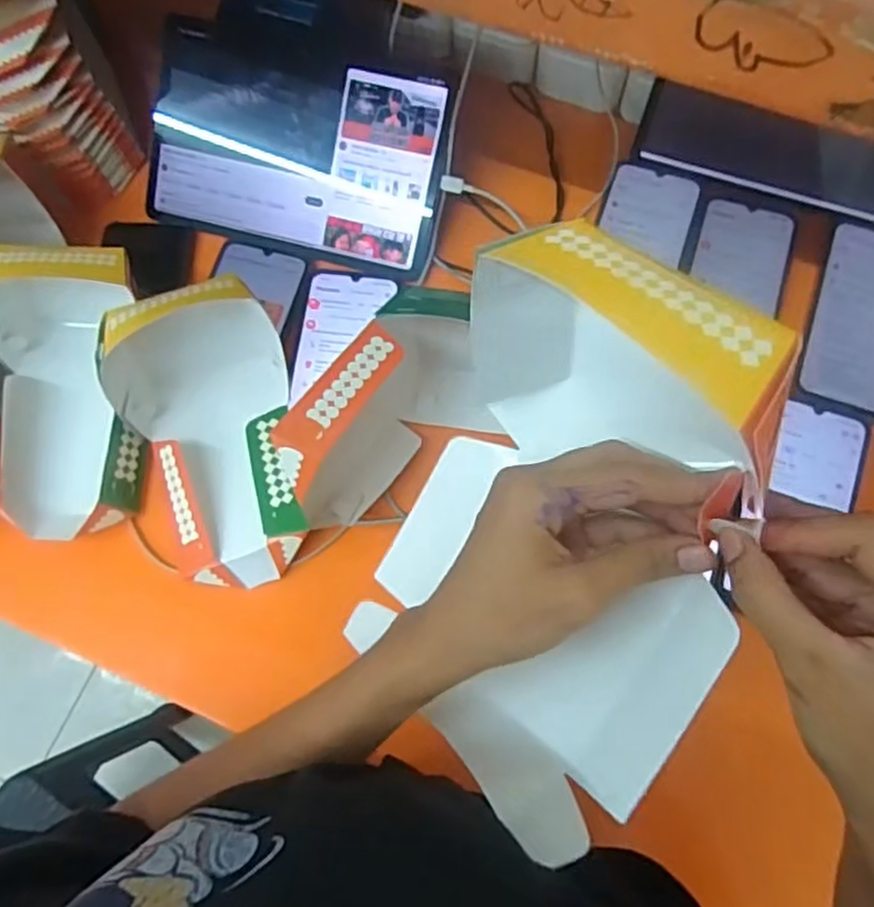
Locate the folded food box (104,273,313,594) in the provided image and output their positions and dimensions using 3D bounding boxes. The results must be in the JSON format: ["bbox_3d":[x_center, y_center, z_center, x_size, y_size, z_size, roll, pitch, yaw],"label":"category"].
[{"bbox_3d":[-0.168,-0.005,0.504,0.123,0.082,0.214,-13,89,-3],"label":"folded food box"}]

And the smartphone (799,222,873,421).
[{"bbox_3d":[0.349,-0.112,0.565,0.077,0.010,0.173,18,74,7],"label":"smartphone"}]

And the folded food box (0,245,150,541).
[{"bbox_3d":[-0.282,-0.042,0.528,0.109,0.113,0.210,-6,92,0],"label":"folded food box"}]

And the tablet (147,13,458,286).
[{"bbox_3d":[-0.119,-0.254,0.584,0.256,0.011,0.159,16,104,6],"label":"tablet"}]

